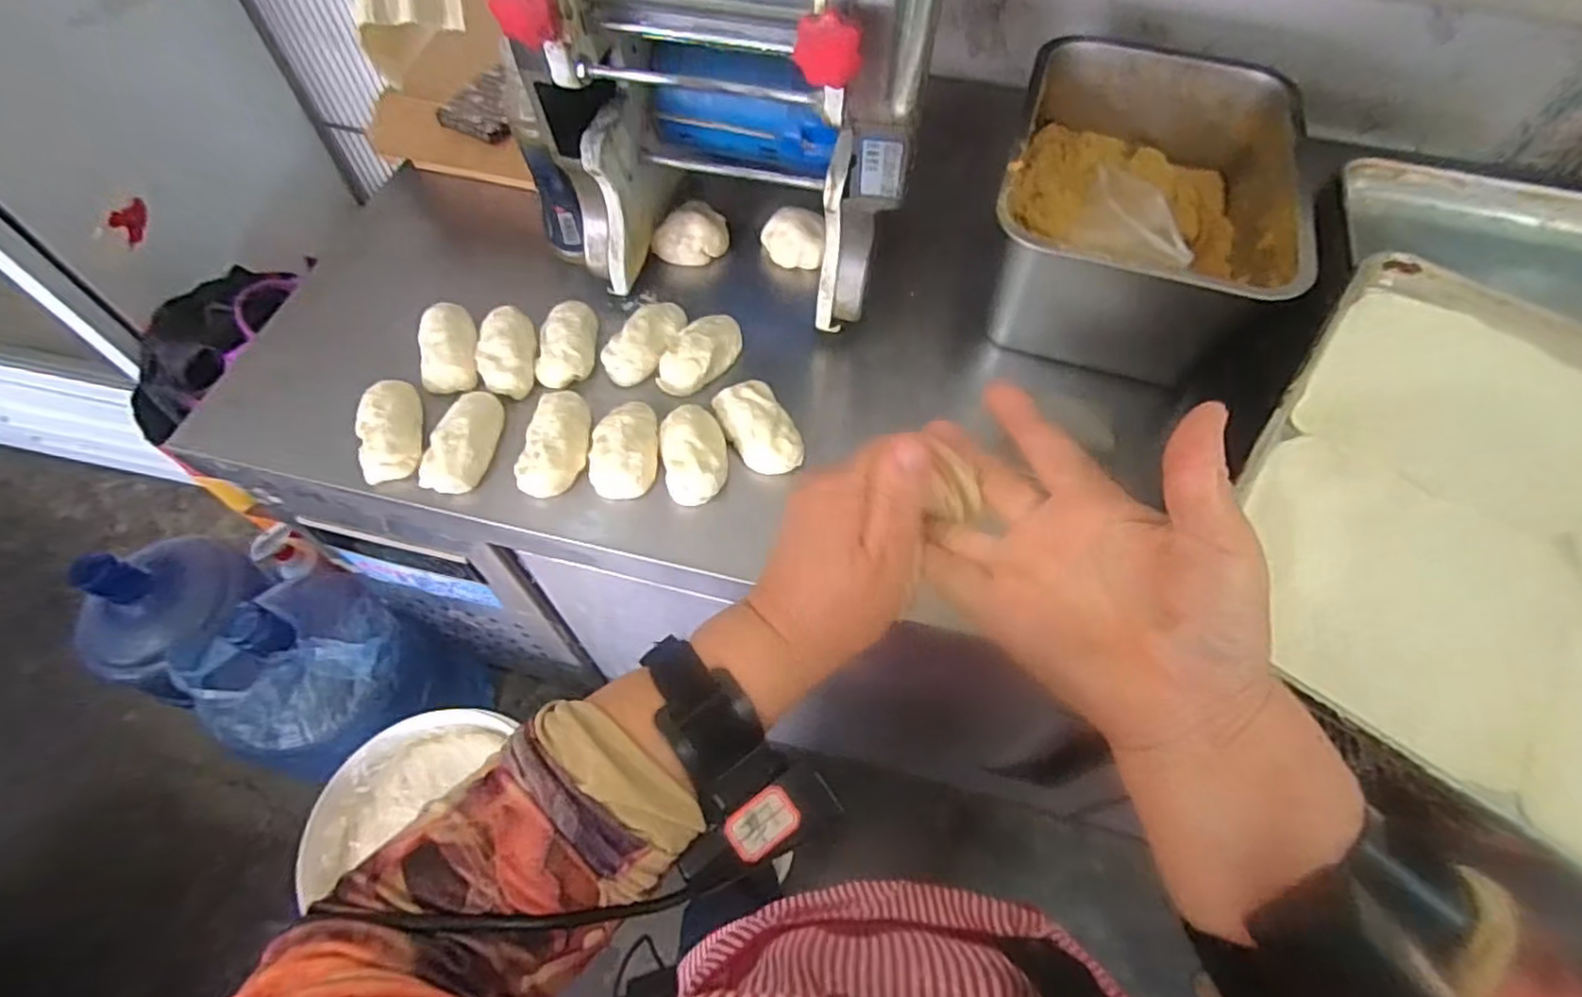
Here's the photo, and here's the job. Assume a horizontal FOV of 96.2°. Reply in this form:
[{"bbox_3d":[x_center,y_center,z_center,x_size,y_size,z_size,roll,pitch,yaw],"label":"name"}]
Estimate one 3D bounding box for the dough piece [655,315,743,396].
[{"bbox_3d":[-0.091,-0.145,0.707,0.062,0.045,0.103,40,66,20],"label":"dough piece"}]

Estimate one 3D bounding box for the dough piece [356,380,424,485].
[{"bbox_3d":[-0.369,-0.066,0.651,0.051,0.031,0.099,-14,60,-9],"label":"dough piece"}]

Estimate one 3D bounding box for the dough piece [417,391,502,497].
[{"bbox_3d":[-0.298,-0.055,0.645,0.050,0.032,0.100,7,59,3],"label":"dough piece"}]

